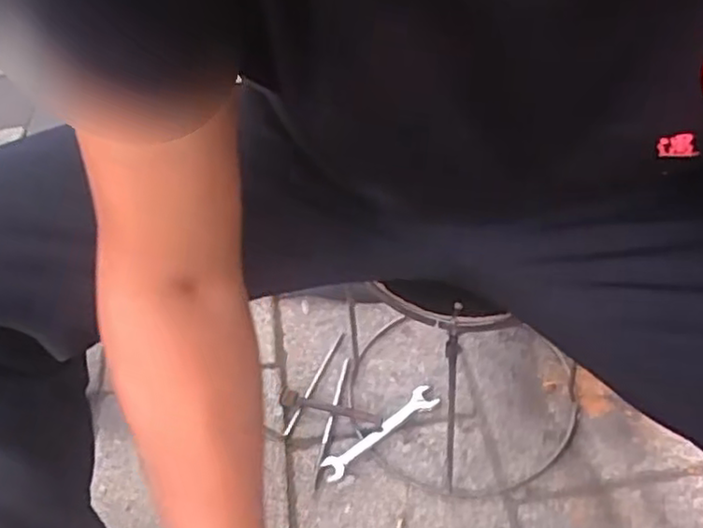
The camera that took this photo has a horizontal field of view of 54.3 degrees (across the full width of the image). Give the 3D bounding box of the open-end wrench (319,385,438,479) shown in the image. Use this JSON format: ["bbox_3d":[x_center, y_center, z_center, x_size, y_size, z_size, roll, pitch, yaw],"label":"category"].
[{"bbox_3d":[0.036,0.207,0.855,0.171,0.005,0.035,-32,49,-23],"label":"open-end wrench"}]

